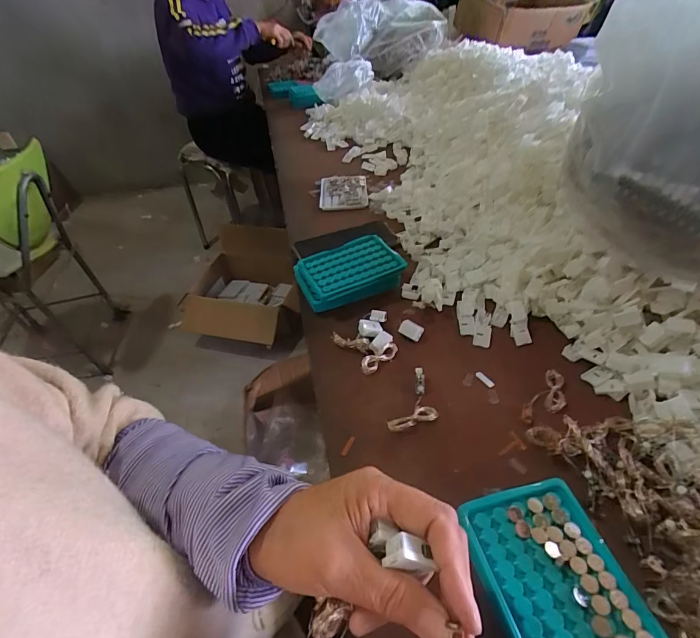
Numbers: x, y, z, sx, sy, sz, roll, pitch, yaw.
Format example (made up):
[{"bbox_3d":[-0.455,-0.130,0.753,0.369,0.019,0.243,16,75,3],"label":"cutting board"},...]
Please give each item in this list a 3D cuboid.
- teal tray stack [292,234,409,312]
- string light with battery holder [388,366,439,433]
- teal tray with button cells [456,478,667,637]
[{"bbox_3d":[0.000,-0.066,0.569,0.146,0.038,0.104,-19,45,-14],"label":"teal tray stack"},{"bbox_3d":[0.075,0.092,0.417,0.042,0.014,0.078,22,50,26],"label":"string light with battery holder"},{"bbox_3d":[0.150,0.198,0.287,0.096,0.033,0.133,-12,44,-8],"label":"teal tray with button cells"}]

